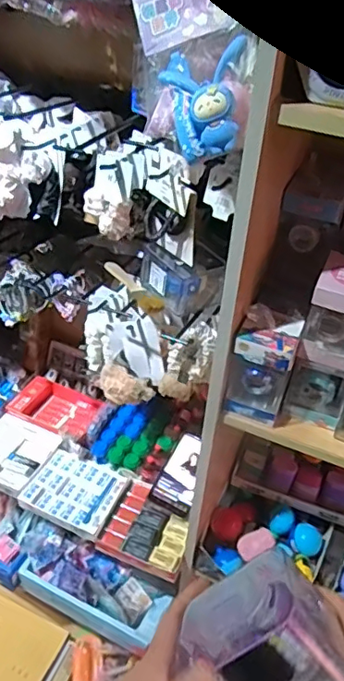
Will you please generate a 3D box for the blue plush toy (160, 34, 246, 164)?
[{"bbox_3d":[0.032,-0.218,0.502,0.083,0.094,0.046,-6,24,17],"label":"blue plush toy"}]

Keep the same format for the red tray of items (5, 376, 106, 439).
[{"bbox_3d":[-0.226,0.139,1.091,0.175,0.039,0.122,18,40,17],"label":"red tray of items"}]

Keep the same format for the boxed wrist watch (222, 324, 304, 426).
[{"bbox_3d":[0.104,0.035,0.634,0.067,0.122,0.053,15,39,13],"label":"boxed wrist watch"}]

